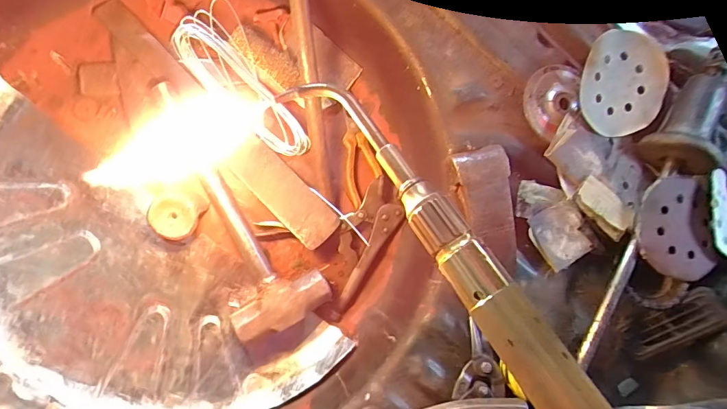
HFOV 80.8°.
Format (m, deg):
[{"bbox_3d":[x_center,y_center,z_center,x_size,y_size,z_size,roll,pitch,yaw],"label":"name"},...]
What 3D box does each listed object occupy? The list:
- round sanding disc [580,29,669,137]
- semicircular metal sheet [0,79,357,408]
[{"bbox_3d":[0.307,-0.143,0.505,0.113,0.016,0.117,-2,99,-14],"label":"round sanding disc"},{"bbox_3d":[-0.310,0.107,0.530,0.547,0.050,0.269,42,85,-8],"label":"semicircular metal sheet"}]

